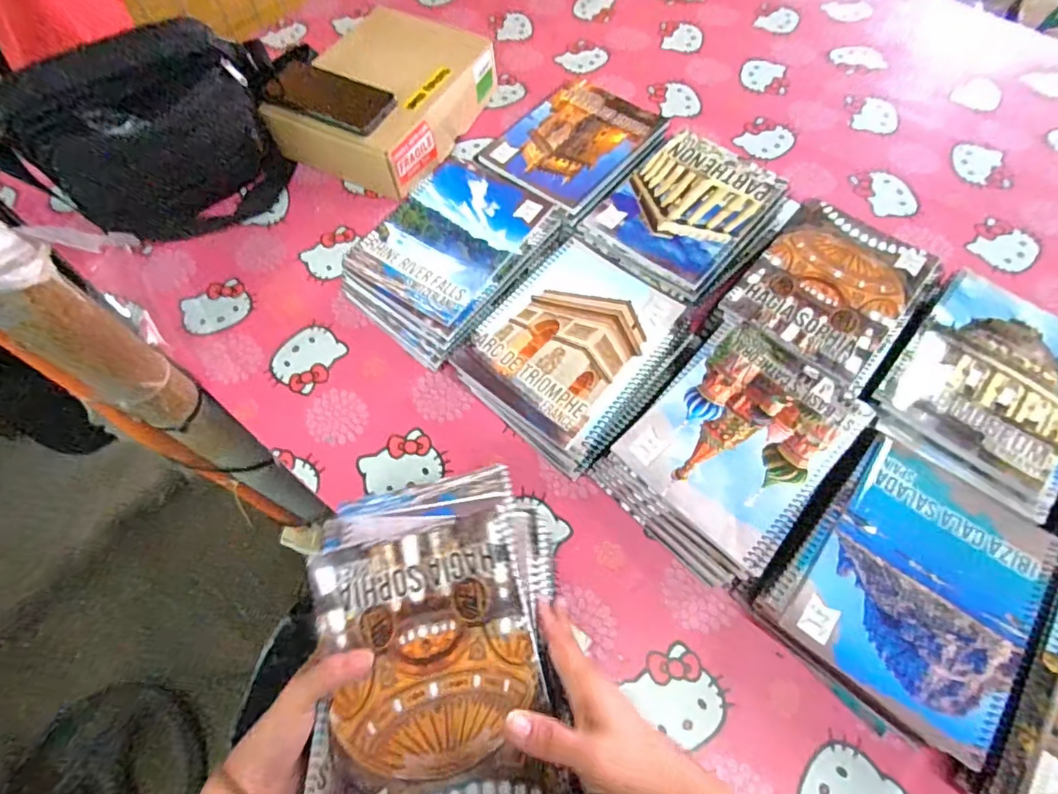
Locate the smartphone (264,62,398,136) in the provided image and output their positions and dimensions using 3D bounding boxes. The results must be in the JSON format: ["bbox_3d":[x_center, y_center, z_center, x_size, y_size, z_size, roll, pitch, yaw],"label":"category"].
[{"bbox_3d":[-0.259,-0.390,0.676,0.175,0.011,0.085,25,66,13],"label":"smartphone"}]

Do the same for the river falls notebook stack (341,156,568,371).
[{"bbox_3d":[-0.085,-0.154,0.605,0.171,0.073,0.217,33,68,17],"label":"river falls notebook stack"}]

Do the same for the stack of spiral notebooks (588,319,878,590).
[{"bbox_3d":[0.194,0.047,0.503,0.164,0.064,0.219,39,70,19],"label":"stack of spiral notebooks"}]

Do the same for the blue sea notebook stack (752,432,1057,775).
[{"bbox_3d":[0.318,0.156,0.442,0.168,0.064,0.216,39,70,19],"label":"blue sea notebook stack"}]

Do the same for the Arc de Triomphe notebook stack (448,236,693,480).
[{"bbox_3d":[0.047,-0.044,0.547,0.166,0.072,0.202,36,69,18],"label":"Arc de Triomphe notebook stack"}]

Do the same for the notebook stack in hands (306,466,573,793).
[{"bbox_3d":[-0.067,0.177,0.398,0.171,0.059,0.243,-7,63,-2],"label":"notebook stack in hands"}]

